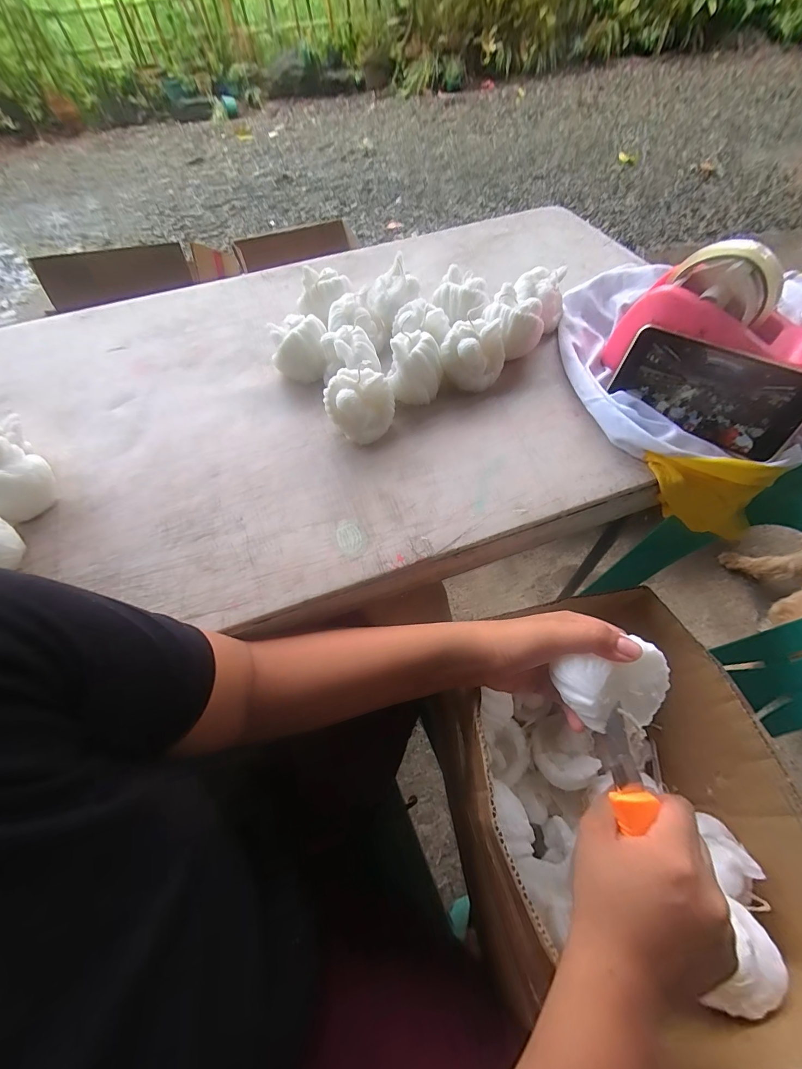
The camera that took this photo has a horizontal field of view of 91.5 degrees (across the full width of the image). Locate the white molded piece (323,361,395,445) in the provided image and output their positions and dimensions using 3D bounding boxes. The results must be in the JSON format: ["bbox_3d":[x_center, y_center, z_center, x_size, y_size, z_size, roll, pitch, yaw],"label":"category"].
[{"bbox_3d":[-0.041,-0.127,0.390,0.057,0.062,0.045,-36,63,-18],"label":"white molded piece"}]

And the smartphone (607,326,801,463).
[{"bbox_3d":[0.282,-0.133,0.364,0.155,0.072,0.006,38,38,26],"label":"smartphone"}]

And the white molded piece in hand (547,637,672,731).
[{"bbox_3d":[0.145,0.101,0.260,0.065,0.030,0.047,-14,59,-6],"label":"white molded piece in hand"}]

